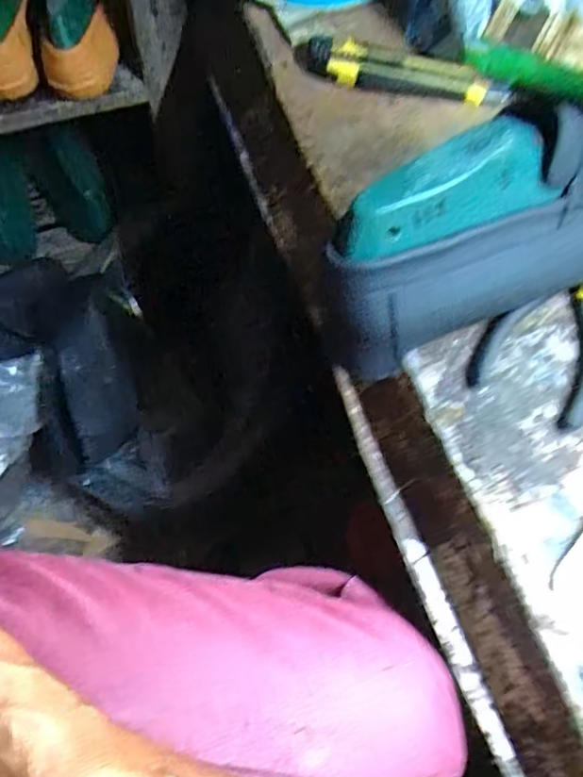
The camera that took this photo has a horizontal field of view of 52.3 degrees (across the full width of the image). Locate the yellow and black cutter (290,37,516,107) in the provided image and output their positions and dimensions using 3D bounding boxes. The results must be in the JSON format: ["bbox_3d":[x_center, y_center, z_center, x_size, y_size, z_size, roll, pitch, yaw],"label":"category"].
[{"bbox_3d":[0.085,-0.248,0.467,0.162,0.021,0.031,13,65,5],"label":"yellow and black cutter"}]

